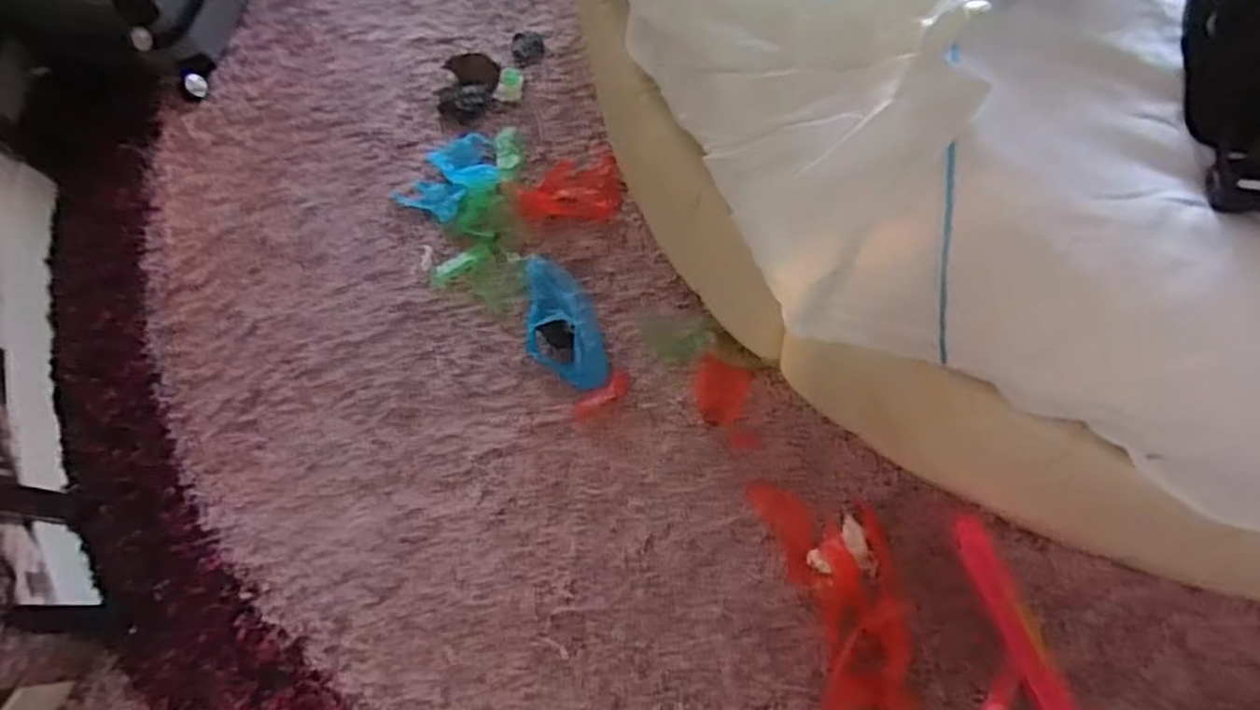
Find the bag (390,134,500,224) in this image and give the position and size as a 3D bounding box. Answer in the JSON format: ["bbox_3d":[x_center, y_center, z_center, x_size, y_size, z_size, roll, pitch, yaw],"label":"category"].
[{"bbox_3d":[-0.358,-0.357,1.405,0.218,0.073,0.169,-41,70,-7],"label":"bag"}]

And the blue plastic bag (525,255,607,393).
[{"bbox_3d":[-0.125,-0.057,1.266,0.126,0.031,0.258,-19,69,1],"label":"blue plastic bag"}]

